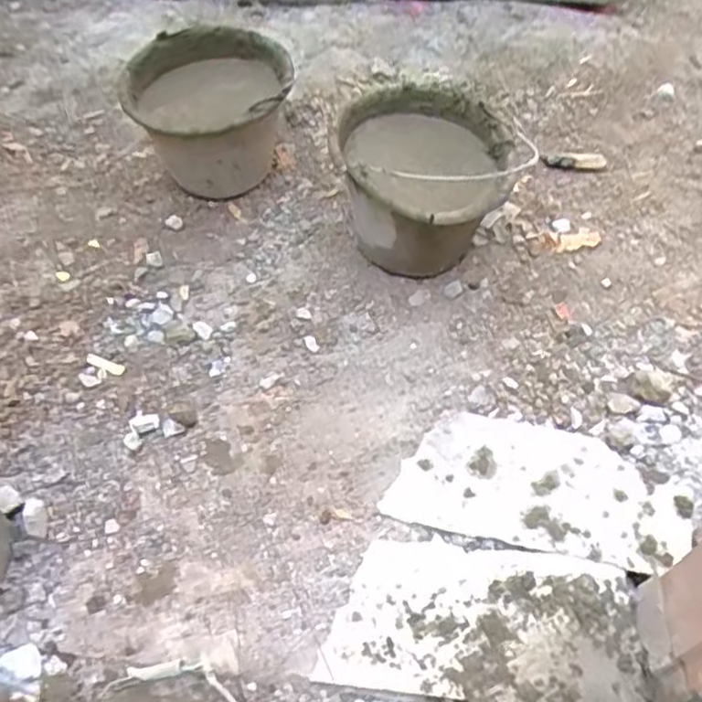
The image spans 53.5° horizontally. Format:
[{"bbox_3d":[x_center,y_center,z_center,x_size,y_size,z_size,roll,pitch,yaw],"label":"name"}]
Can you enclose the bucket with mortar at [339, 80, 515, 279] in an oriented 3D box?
[{"bbox_3d":[0.123,-0.261,1.165,0.252,0.235,0.294,-2,55,-2],"label":"bucket with mortar"}]

